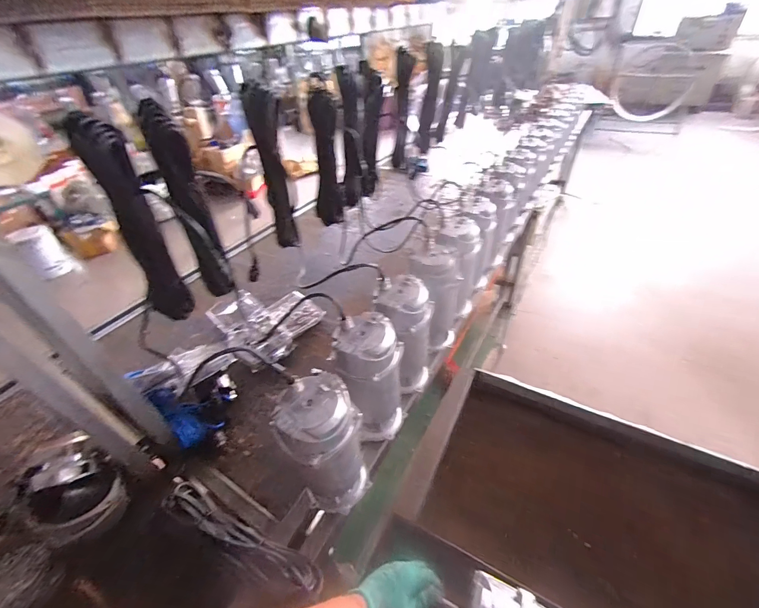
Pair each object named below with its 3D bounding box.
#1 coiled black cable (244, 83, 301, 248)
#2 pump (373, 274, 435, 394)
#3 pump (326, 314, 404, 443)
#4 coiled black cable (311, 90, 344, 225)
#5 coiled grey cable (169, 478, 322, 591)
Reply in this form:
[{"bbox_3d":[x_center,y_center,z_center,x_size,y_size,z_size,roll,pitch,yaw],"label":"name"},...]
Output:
[{"bbox_3d":[-0.226,-0.280,0.755,0.076,0.337,0.043,-17,42,-14],"label":"coiled black cable"},{"bbox_3d":[0.057,0.086,0.831,0.114,0.284,0.129,29,51,33],"label":"pump"},{"bbox_3d":[-0.014,0.170,0.742,0.133,0.287,0.117,-22,44,-18],"label":"pump"},{"bbox_3d":[-0.136,-0.373,0.907,0.070,0.329,0.066,3,41,9],"label":"coiled black cable"},{"bbox_3d":[-0.269,0.437,0.635,0.362,0.053,0.070,15,45,22],"label":"coiled grey cable"}]

